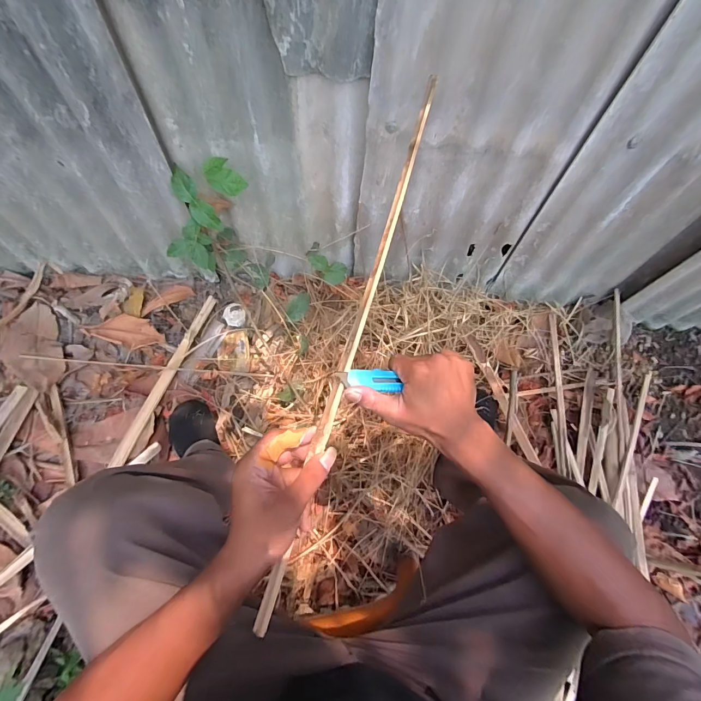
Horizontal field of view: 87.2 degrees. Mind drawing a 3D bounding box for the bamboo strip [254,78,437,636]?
[{"bbox_3d":[0.014,-0.046,0.382,0.015,0.011,0.601,16,75,5],"label":"bamboo strip"}]

